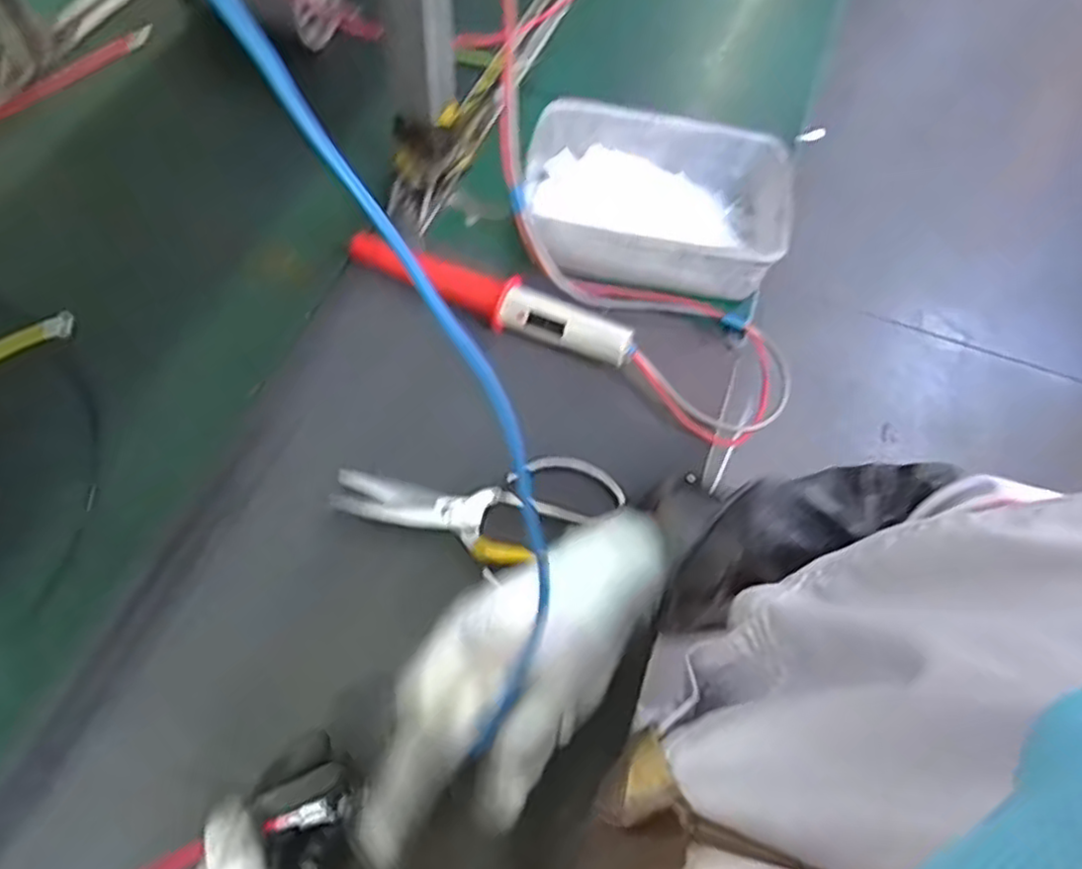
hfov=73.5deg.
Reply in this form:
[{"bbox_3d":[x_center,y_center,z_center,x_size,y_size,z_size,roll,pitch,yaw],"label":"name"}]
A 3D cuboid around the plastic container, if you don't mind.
[{"bbox_3d":[0.103,-0.204,0.649,0.228,0.072,0.149,8,60,0],"label":"plastic container"}]

